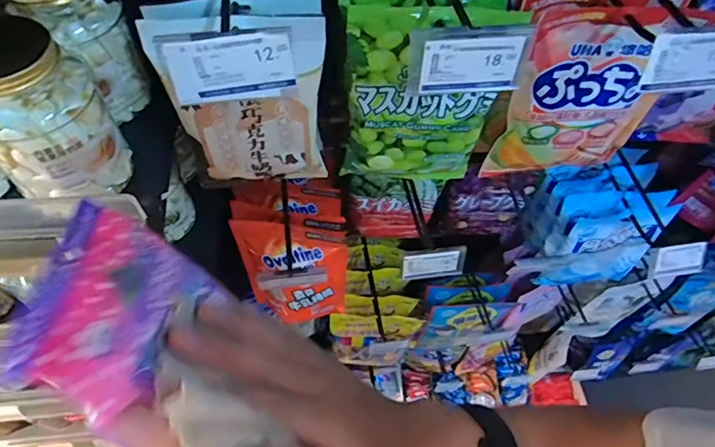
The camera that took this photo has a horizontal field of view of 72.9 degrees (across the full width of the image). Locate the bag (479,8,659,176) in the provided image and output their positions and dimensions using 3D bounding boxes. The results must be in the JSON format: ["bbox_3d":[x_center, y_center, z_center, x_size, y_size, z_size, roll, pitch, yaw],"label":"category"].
[{"bbox_3d":[0.218,-0.115,0.474,0.140,0.187,0.028,-5,59,-7],"label":"bag"}]

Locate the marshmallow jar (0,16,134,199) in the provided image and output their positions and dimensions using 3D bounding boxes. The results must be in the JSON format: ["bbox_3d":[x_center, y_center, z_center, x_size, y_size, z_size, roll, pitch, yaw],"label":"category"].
[{"bbox_3d":[-0.224,-0.083,0.342,0.077,0.118,0.092,-27,64,-19],"label":"marshmallow jar"}]

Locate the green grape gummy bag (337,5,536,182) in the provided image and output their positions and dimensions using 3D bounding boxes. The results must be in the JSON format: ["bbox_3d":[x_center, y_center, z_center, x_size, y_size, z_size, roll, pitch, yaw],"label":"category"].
[{"bbox_3d":[0.055,-0.109,0.443,0.132,0.199,0.021,3,51,-3],"label":"green grape gummy bag"}]

